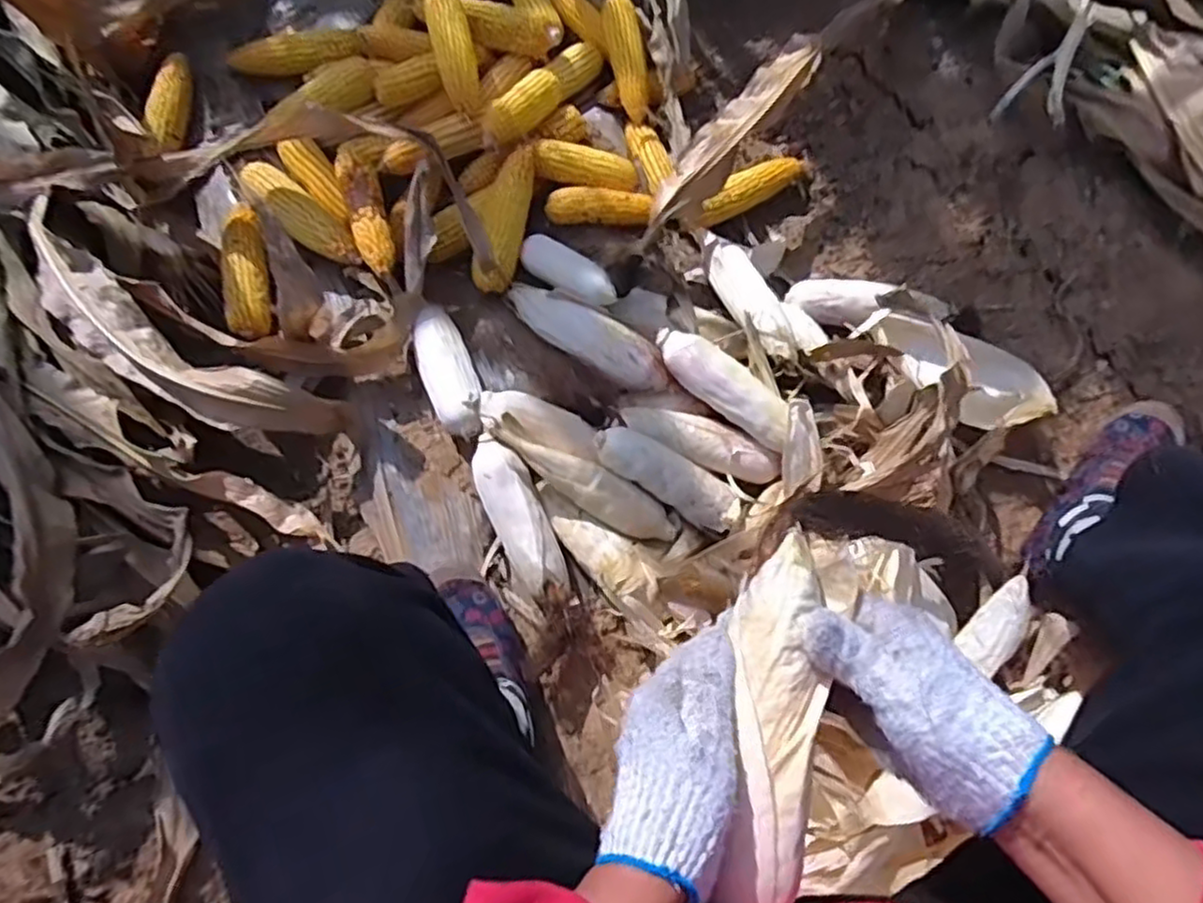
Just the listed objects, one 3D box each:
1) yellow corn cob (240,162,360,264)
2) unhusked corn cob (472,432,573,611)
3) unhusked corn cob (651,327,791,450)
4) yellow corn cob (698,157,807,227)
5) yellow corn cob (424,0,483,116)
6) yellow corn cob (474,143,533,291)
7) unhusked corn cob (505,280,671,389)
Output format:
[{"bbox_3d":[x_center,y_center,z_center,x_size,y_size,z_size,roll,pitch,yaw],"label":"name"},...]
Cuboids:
[{"bbox_3d":[-0.383,-0.307,0.890,0.218,0.042,0.058,43,74,12],"label":"yellow corn cob"},{"bbox_3d":[-0.090,0.071,0.771,0.060,0.051,0.192,-25,73,-10],"label":"unhusked corn cob"},{"bbox_3d":[0.135,-0.077,0.783,0.182,0.042,0.051,37,73,11],"label":"unhusked corn cob"},{"bbox_3d":[0.200,-0.355,0.958,0.183,0.044,0.049,-24,73,-10],"label":"yellow corn cob"},{"bbox_3d":[-0.192,-0.522,0.921,0.054,0.048,0.186,-13,71,-7],"label":"yellow corn cob"},{"bbox_3d":[-0.120,-0.296,0.889,0.049,0.041,0.185,12,86,2],"label":"yellow corn cob"},{"bbox_3d":[-0.019,-0.143,0.841,0.229,0.051,0.054,37,73,11],"label":"unhusked corn cob"}]

